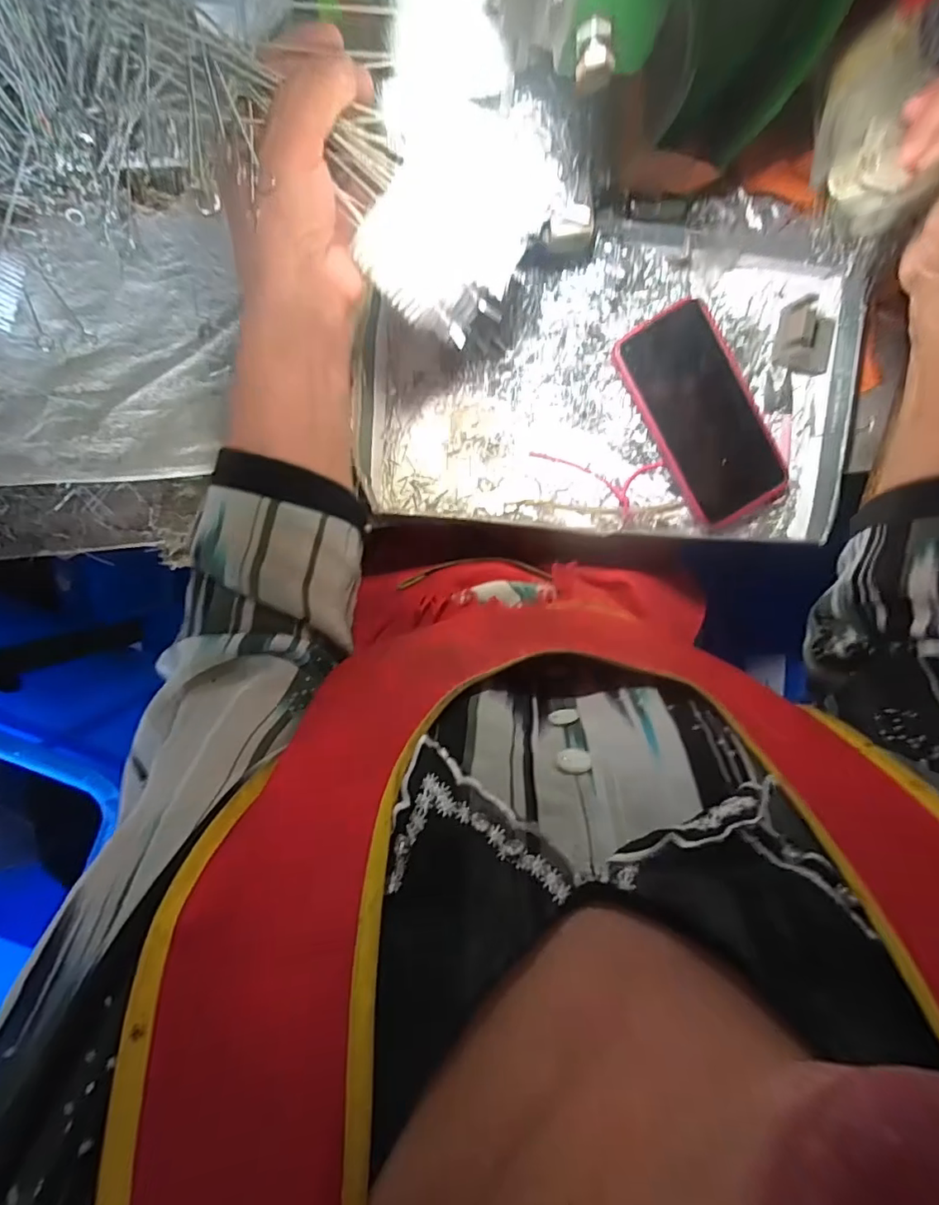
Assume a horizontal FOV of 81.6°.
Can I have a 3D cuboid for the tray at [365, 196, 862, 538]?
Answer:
[{"bbox_3d":[0.105,-0.176,0.403,0.357,0.035,0.235,3,97,-4],"label":"tray"}]

